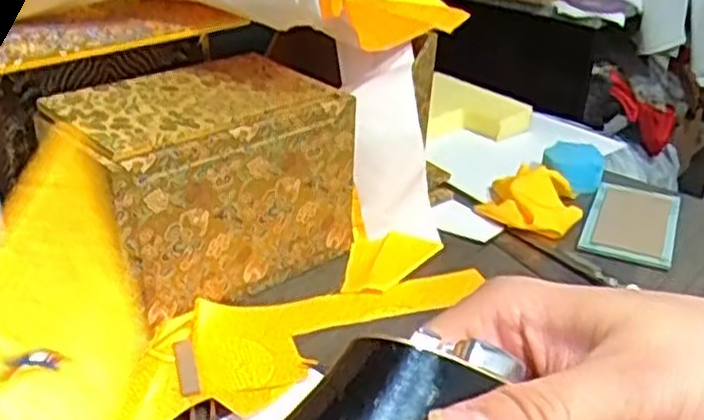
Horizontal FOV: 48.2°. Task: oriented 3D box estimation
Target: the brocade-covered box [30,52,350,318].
[{"bbox_3d":[-0.130,-0.023,0.710,0.234,0.172,0.133,-23,37,-38],"label":"brocade-covered box"}]

